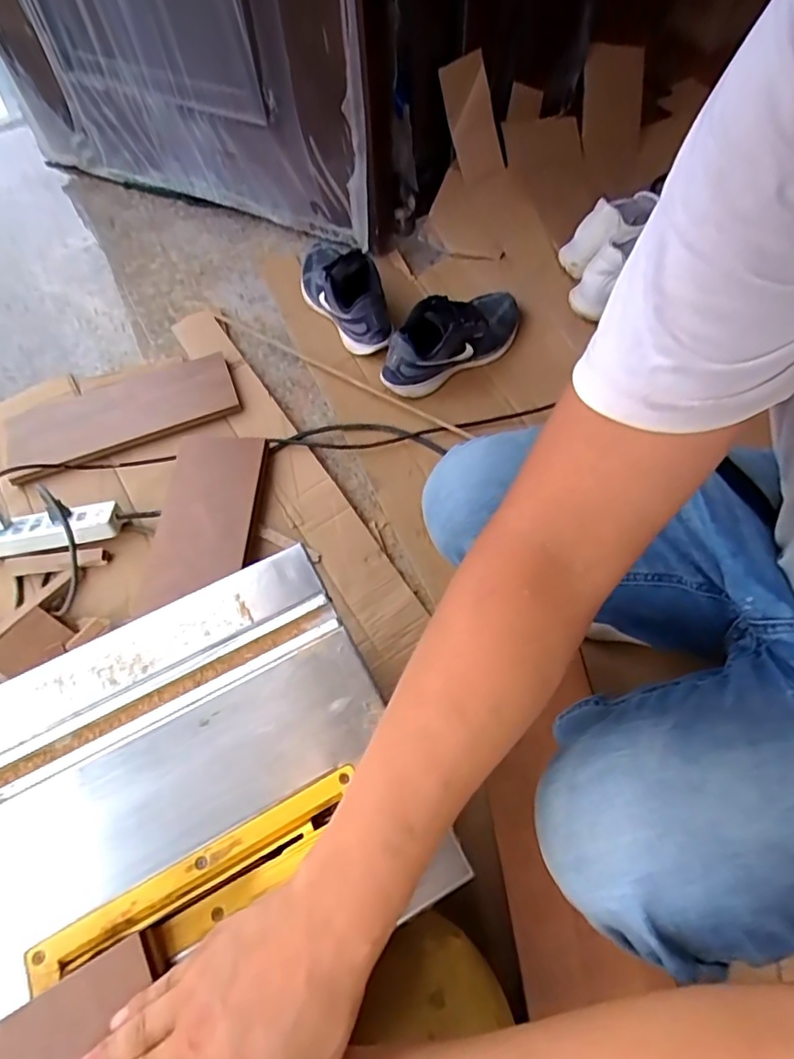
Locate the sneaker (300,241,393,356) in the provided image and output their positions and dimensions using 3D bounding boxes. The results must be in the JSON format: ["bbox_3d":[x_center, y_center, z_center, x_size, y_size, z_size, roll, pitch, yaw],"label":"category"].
[{"bbox_3d":[-0.104,-0.441,0.983,0.118,0.108,0.275,-18,63,-9],"label":"sneaker"}]

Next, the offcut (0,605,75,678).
[{"bbox_3d":[-0.472,0.147,0.698,0.078,0.006,0.085,30,53,17],"label":"offcut"}]

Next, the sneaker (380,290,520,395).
[{"bbox_3d":[0.091,-0.322,0.917,0.257,0.100,0.090,-24,64,-12],"label":"sneaker"}]

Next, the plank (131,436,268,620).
[{"bbox_3d":[-0.290,-0.017,0.818,0.144,0.020,0.293,4,61,2],"label":"plank"}]

